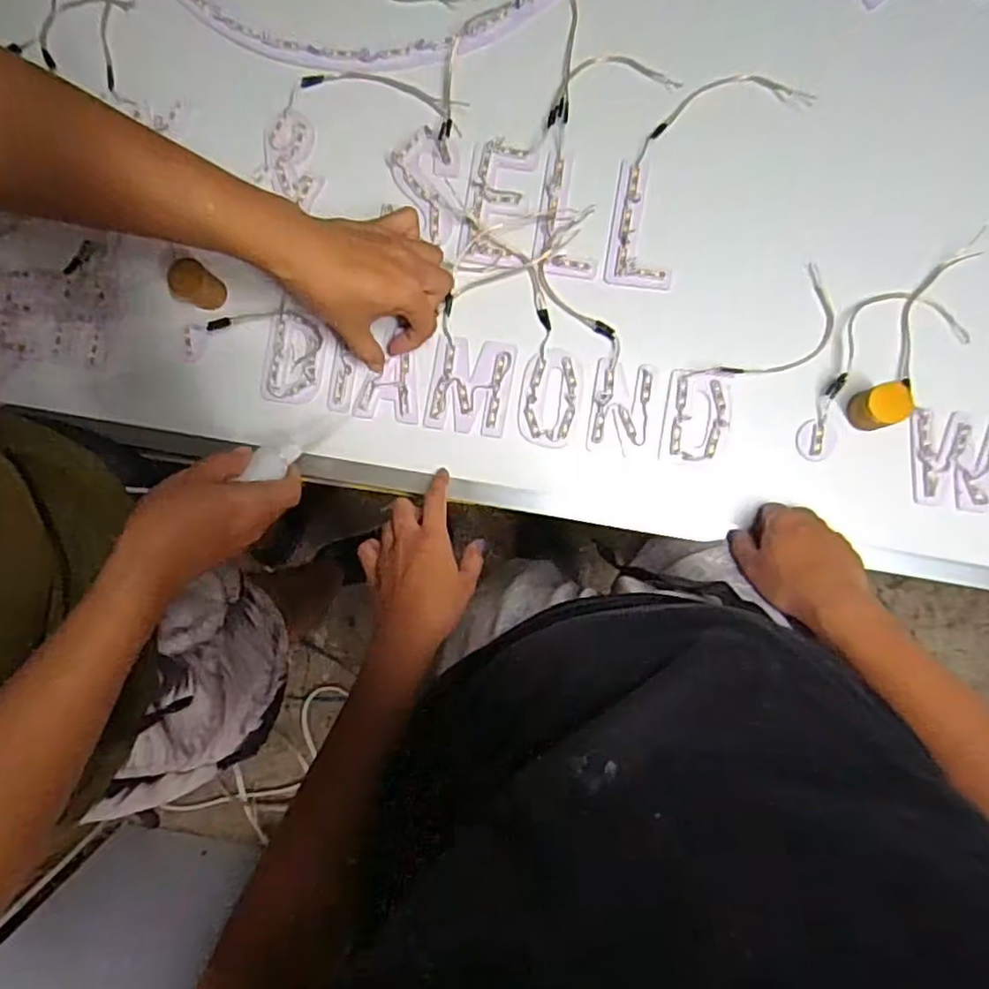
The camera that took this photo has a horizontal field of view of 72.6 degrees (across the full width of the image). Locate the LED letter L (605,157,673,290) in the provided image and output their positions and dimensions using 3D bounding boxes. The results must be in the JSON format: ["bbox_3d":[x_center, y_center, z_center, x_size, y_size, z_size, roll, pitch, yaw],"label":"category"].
[{"bbox_3d":[0.129,-0.231,0.578,0.055,0.005,0.104,8,90,5],"label":"LED letter L"}]

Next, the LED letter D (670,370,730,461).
[{"bbox_3d":[0.174,-0.067,0.569,0.047,0.011,0.075,2,90,5],"label":"LED letter D"}]

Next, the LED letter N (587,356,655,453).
[{"bbox_3d":[0.108,-0.076,0.572,0.047,0.004,0.074,7,90,5],"label":"LED letter N"}]

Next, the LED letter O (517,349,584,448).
[{"bbox_3d":[0.048,-0.083,0.579,0.055,0.004,0.083,1,89,5],"label":"LED letter O"}]

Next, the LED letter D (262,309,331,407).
[{"bbox_3d":[-0.175,-0.120,0.592,0.053,0.004,0.079,8,90,5],"label":"LED letter D"}]

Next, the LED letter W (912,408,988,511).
[{"bbox_3d":[0.388,-0.028,0.557,0.074,0.008,0.078,5,90,5],"label":"LED letter W"}]

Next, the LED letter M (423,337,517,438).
[{"bbox_3d":[-0.020,-0.094,0.588,0.068,0.006,0.079,11,90,5],"label":"LED letter M"}]

